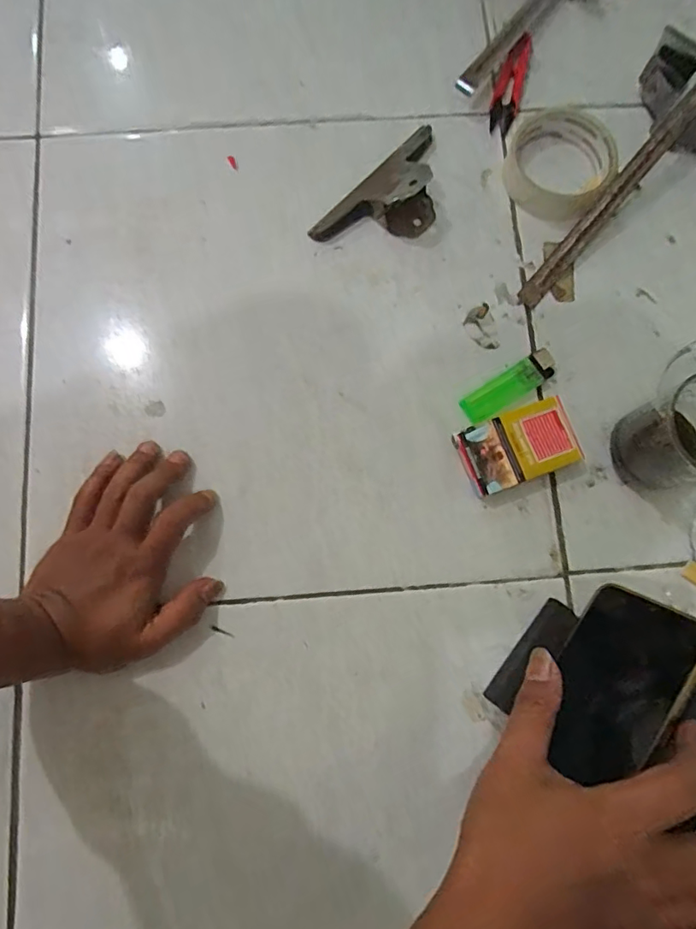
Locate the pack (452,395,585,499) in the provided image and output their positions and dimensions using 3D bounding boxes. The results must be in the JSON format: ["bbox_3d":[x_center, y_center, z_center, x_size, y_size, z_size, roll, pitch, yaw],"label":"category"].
[{"bbox_3d":[0.127,-0.013,0.396,0.086,0.018,0.052,-21,81,-4],"label":"pack"}]

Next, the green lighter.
[{"bbox_3d":[0.125,-0.060,0.409,0.080,0.009,0.024,-33,82,-6],"label":"green lighter"}]

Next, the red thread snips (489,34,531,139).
[{"bbox_3d":[0.142,-0.333,0.458,0.025,0.007,0.085,16,93,2],"label":"red thread snips"}]

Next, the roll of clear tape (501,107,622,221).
[{"bbox_3d":[0.177,-0.252,0.435,0.085,0.027,0.094,30,81,5],"label":"roll of clear tape"}]

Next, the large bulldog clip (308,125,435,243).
[{"bbox_3d":[0.037,-0.219,0.423,0.135,0.034,0.066,-43,83,-7],"label":"large bulldog clip"}]

